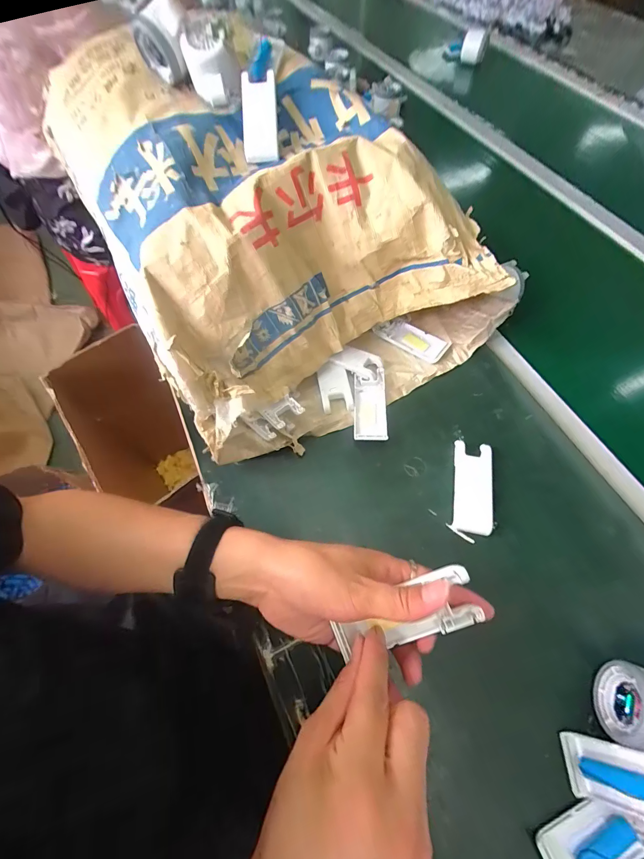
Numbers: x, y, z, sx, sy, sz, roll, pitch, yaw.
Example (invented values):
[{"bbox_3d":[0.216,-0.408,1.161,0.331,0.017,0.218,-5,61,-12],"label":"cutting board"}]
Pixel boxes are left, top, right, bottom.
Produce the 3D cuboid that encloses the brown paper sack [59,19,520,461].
[{"bbox_3d":[-0.035,-0.211,0.418,0.381,0.172,0.394,-31,68,-13],"label":"brown paper sack"}]

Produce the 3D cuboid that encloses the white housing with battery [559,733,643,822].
[{"bbox_3d":[0.224,0.254,0.240,0.018,0.093,0.048,12,61,-27],"label":"white housing with battery"}]

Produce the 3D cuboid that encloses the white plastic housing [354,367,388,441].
[{"bbox_3d":[0.060,-0.030,0.424,0.039,0.017,0.099,2,64,2],"label":"white plastic housing"}]

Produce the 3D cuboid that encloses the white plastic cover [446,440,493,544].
[{"bbox_3d":[0.166,0.065,0.378,0.044,0.006,0.108,13,65,7],"label":"white plastic cover"}]

